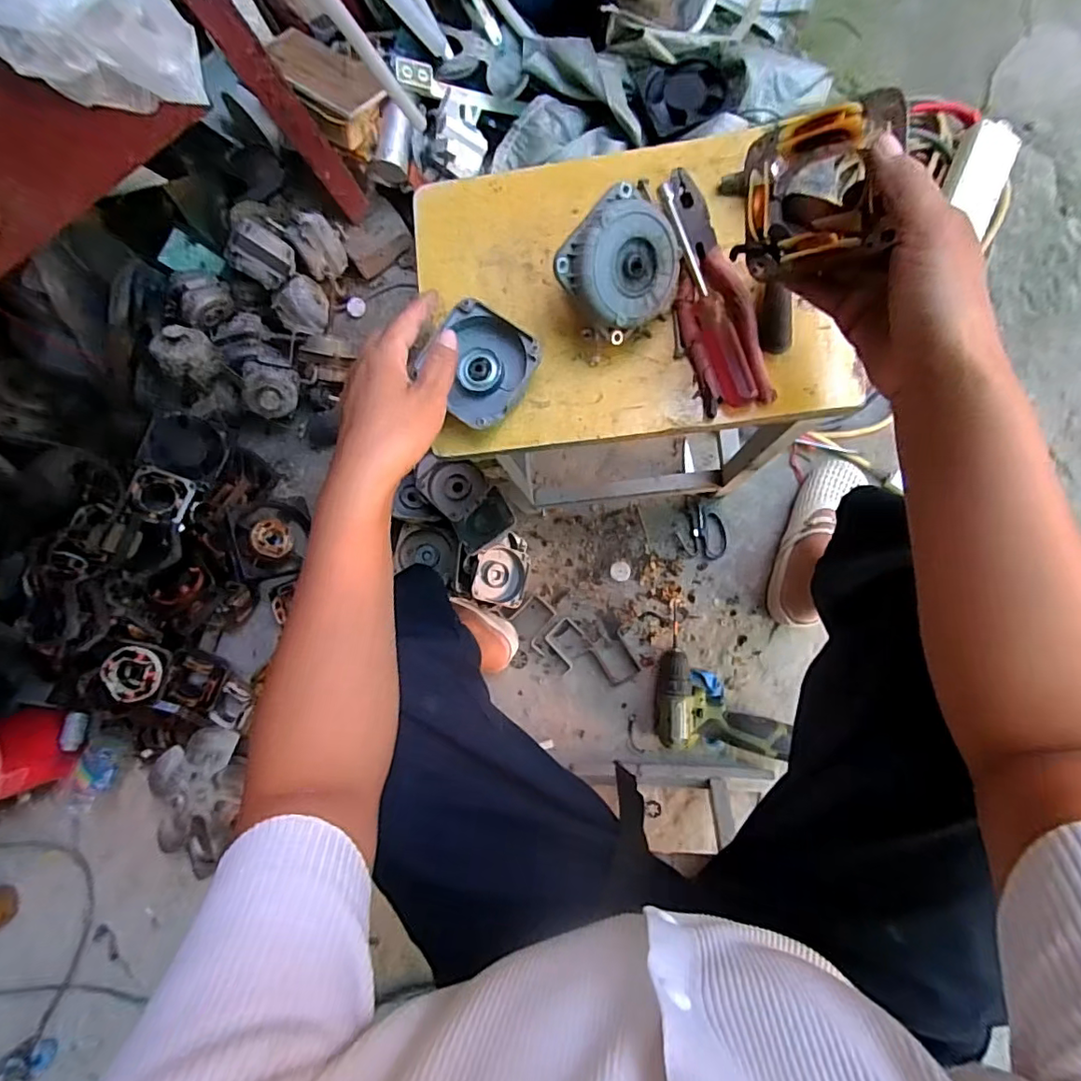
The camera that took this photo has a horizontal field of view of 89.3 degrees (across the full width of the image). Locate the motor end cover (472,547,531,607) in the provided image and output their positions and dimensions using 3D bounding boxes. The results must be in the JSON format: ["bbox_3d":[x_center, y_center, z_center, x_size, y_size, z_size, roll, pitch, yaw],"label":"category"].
[{"bbox_3d":[-0.059,0.050,0.801,0.083,0.032,0.087,12,70,-35],"label":"motor end cover"}]

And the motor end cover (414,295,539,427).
[{"bbox_3d":[-0.049,-0.135,0.424,0.085,0.022,0.078,37,91,9],"label":"motor end cover"}]

